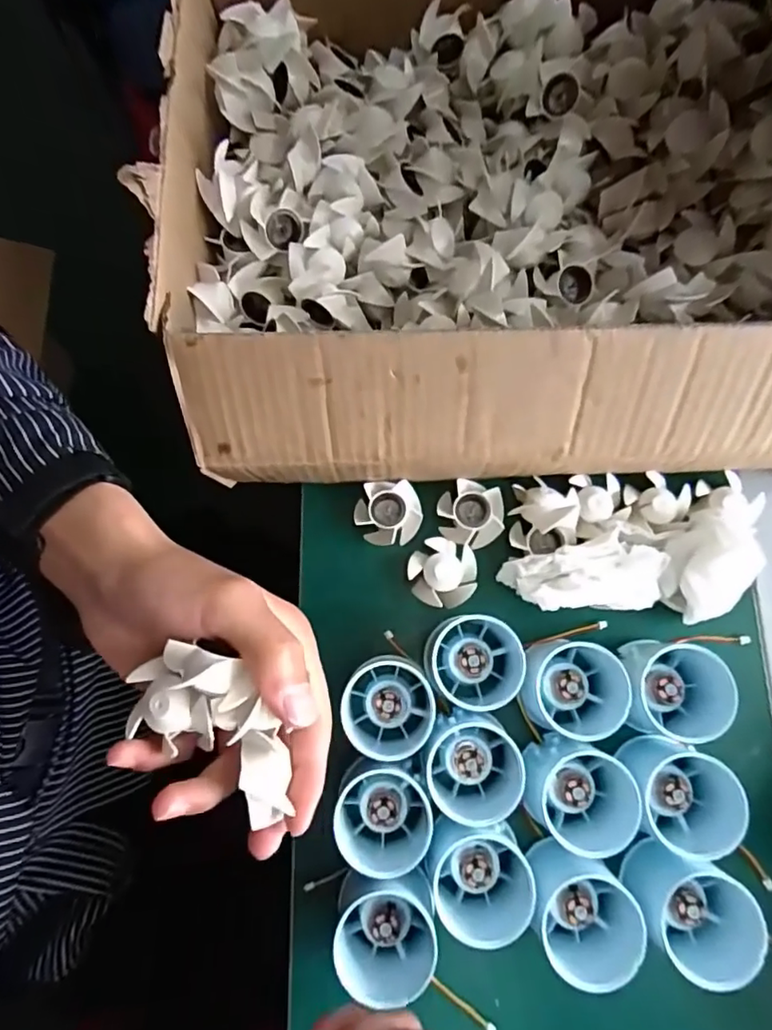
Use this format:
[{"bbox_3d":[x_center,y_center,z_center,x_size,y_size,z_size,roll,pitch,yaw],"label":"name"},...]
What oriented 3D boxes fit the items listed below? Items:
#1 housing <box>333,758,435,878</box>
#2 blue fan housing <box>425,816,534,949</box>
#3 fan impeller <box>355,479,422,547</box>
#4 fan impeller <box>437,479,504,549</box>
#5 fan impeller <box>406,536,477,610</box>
[{"bbox_3d":[-0.001,0.168,0.310,0.054,0.045,0.051,0,76,0],"label":"housing"},{"bbox_3d":[0.052,0.201,0.302,0.056,0.044,0.052,3,76,1],"label":"blue fan housing"},{"bbox_3d":[0.001,-0.001,0.369,0.043,0.018,0.041,0,76,0],"label":"fan impeller"},{"bbox_3d":[0.056,-0.001,0.365,0.042,0.018,0.041,0,76,0],"label":"fan impeller"},{"bbox_3d":[0.036,0.037,0.355,0.043,0.014,0.044,-3,76,-1],"label":"fan impeller"}]

